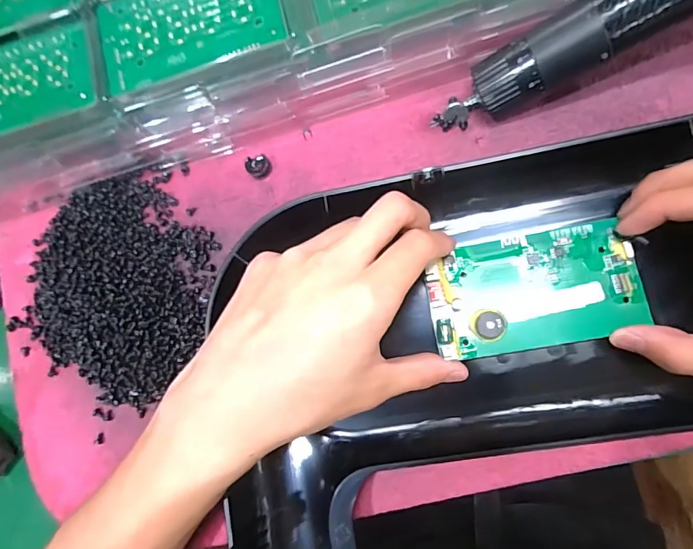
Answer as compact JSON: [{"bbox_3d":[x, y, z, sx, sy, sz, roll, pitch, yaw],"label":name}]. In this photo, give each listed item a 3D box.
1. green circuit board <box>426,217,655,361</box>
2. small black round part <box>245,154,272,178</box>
[{"bbox_3d":[0.097,0.008,0.235,0.104,0.010,0.060,-10,81,3],"label":"green circuit board"},{"bbox_3d":[-0.053,-0.066,0.273,0.014,0.009,0.012,-22,83,6],"label":"small black round part"}]

